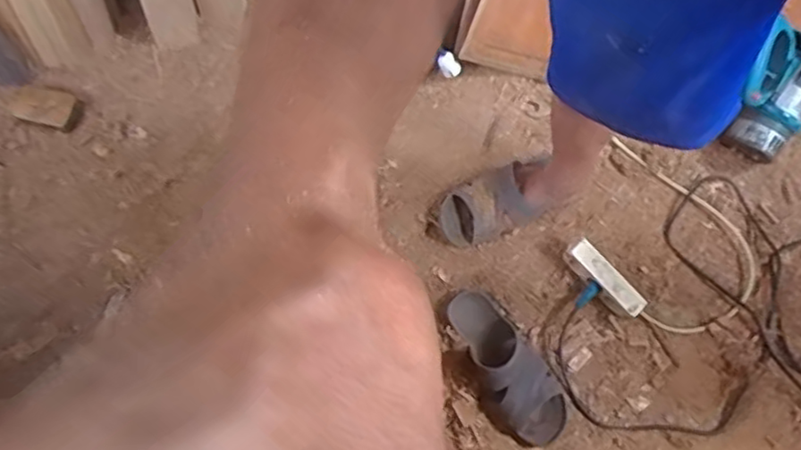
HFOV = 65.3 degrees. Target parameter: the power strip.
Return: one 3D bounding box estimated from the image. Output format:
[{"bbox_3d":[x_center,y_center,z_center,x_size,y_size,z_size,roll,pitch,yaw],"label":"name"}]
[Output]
[{"bbox_3d":[0.372,0.097,1.137,0.048,0.055,0.167,-39,72,-12],"label":"power strip"}]

